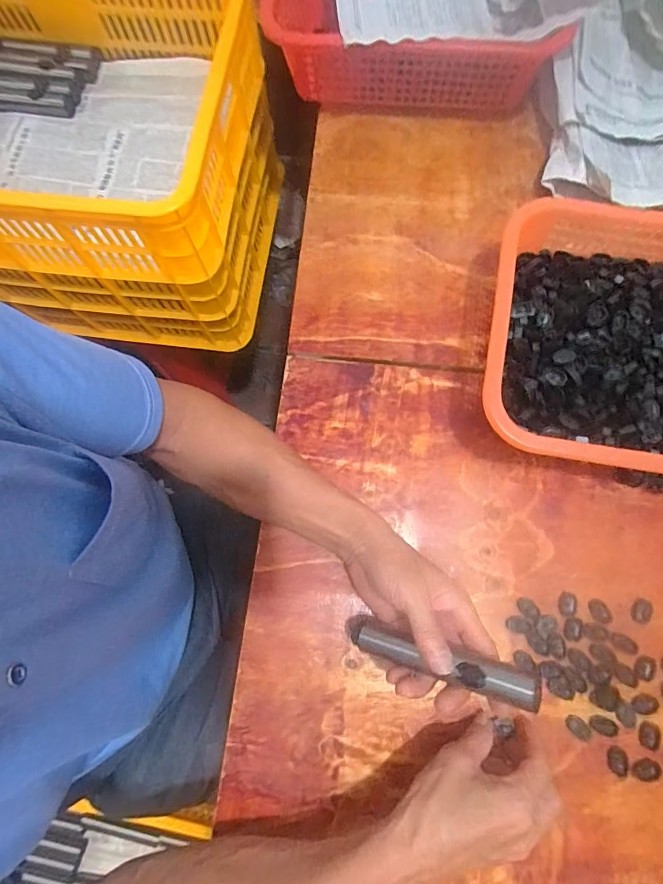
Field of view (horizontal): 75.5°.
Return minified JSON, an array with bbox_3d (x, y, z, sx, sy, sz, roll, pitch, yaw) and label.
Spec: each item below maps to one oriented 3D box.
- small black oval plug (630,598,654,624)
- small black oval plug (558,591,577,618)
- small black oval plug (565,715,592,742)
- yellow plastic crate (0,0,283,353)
[{"bbox_3d":[0.289,0.158,0.398,0.018,0.004,0.023,37,81,9],"label":"small black oval plug"},{"bbox_3d":[0.222,0.153,0.402,0.014,0.007,0.022,28,80,7],"label":"small black oval plug"},{"bbox_3d":[0.220,0.254,0.378,0.015,0.004,0.025,-41,80,-7],"label":"small black oval plug"},{"bbox_3d":[-0.399,-0.399,0.611,0.572,0.323,0.401,5,77,4],"label":"yellow plastic crate"}]

